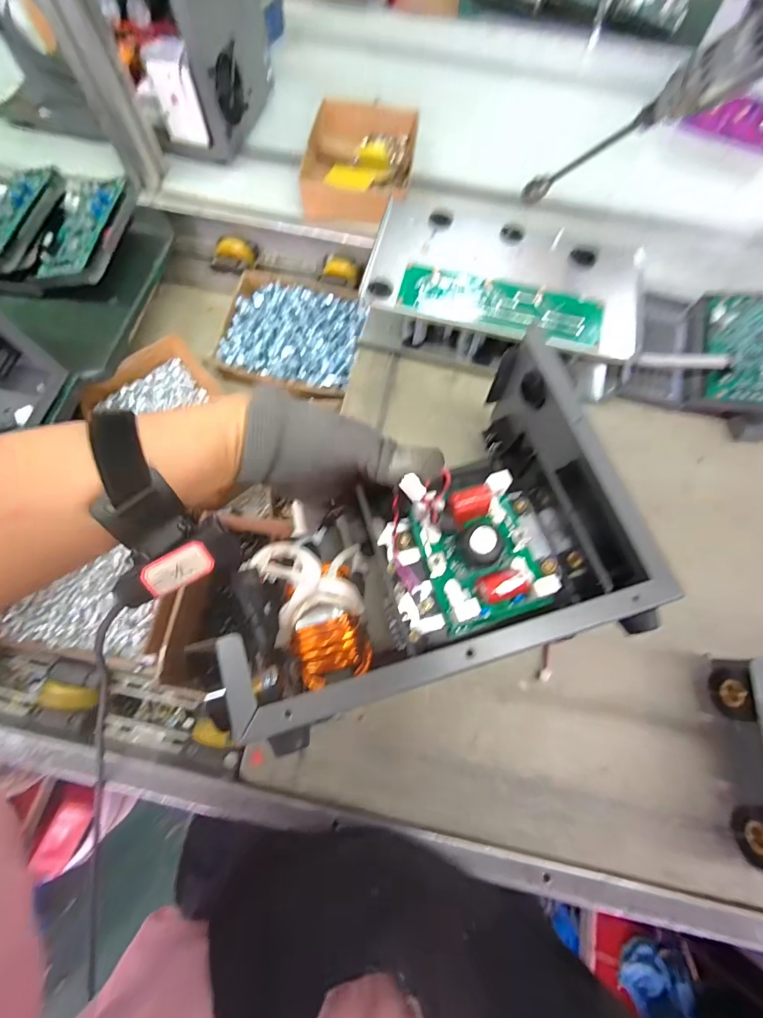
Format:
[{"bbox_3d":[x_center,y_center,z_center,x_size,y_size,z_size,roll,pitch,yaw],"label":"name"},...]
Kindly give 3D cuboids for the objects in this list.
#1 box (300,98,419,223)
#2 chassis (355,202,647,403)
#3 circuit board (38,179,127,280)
[{"bbox_3d":[-0.026,-0.465,0.561,0.142,0.039,0.190,5,71,2],"label":"box"},{"bbox_3d":[0.133,-0.239,0.462,0.290,0.082,0.165,14,72,4],"label":"chassis"},{"bbox_3d":[-0.340,-0.321,0.470,0.067,0.009,0.134,6,71,2],"label":"circuit board"}]

